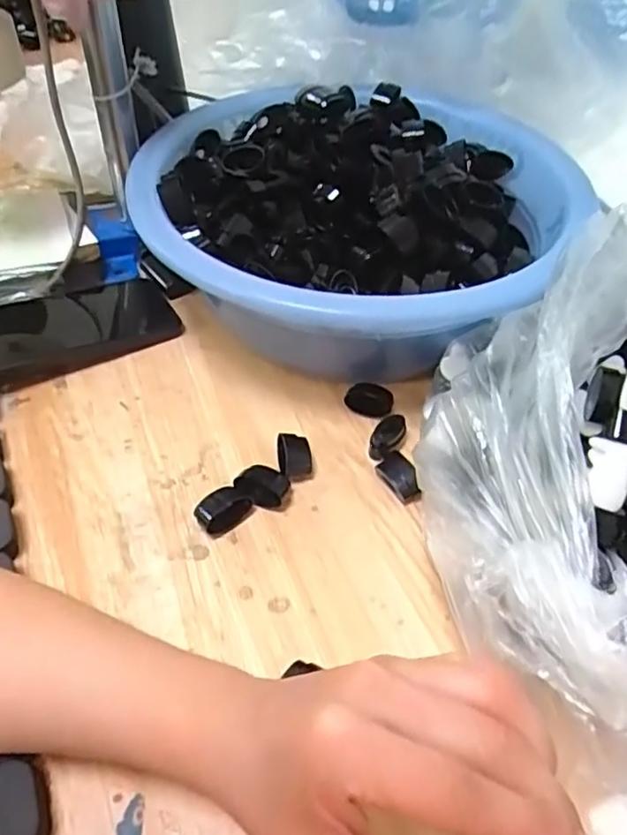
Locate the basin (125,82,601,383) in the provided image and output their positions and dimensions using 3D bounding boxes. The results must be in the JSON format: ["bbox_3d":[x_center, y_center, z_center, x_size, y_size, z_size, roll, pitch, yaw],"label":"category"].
[{"bbox_3d":[0.042,-0.169,0.513,0.302,0.108,0.344,-6,49,-8],"label":"basin"}]

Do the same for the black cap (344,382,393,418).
[{"bbox_3d":[0.040,-0.012,0.450,0.034,0.015,0.025,16,66,10],"label":"black cap"}]

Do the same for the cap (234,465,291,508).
[{"bbox_3d":[-0.031,0.043,0.396,0.031,0.015,0.024,19,50,14],"label":"cap"}]

